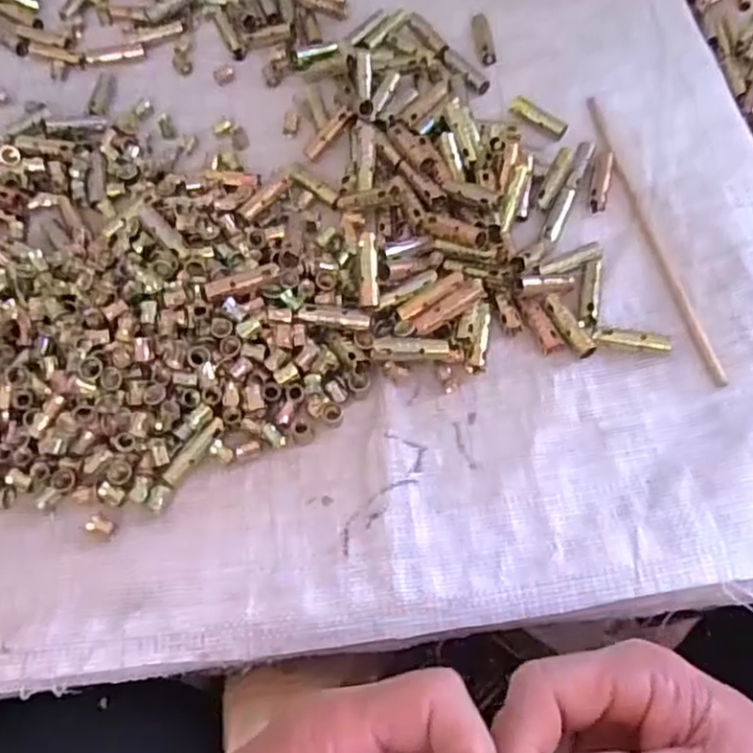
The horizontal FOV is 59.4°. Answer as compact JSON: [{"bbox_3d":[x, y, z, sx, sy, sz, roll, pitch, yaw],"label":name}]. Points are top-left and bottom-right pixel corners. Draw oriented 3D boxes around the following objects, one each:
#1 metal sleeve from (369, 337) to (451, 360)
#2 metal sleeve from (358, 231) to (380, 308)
[{"bbox_3d":[0.018,-0.015,0.350,0.040,0.008,0.011,-6,64,-2],"label":"metal sleeve"},{"bbox_3d":[-0.004,-0.058,0.357,0.010,0.007,0.040,-3,84,0],"label":"metal sleeve"}]

